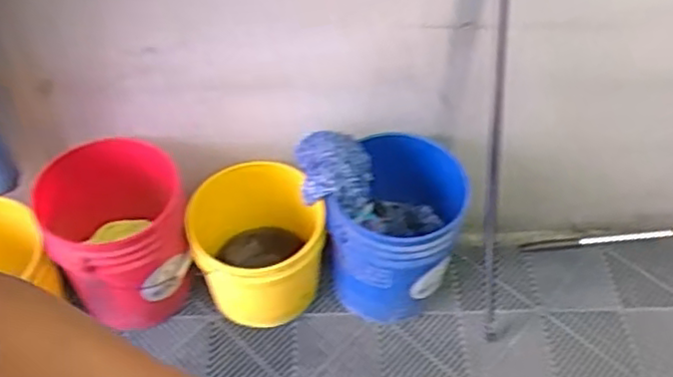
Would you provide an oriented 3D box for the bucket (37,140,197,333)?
[{"bbox_3d":[-0.517,0.093,1.629,0.332,0.299,0.373,-23,55,-19],"label":"bucket"}]

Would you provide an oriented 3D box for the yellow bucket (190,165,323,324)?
[{"bbox_3d":[-0.196,0.128,1.642,0.320,0.319,0.293,-1,51,1],"label":"yellow bucket"}]

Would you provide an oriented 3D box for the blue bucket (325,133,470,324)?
[{"bbox_3d":[0.144,0.110,1.618,0.274,0.379,0.296,-1,51,1],"label":"blue bucket"}]

